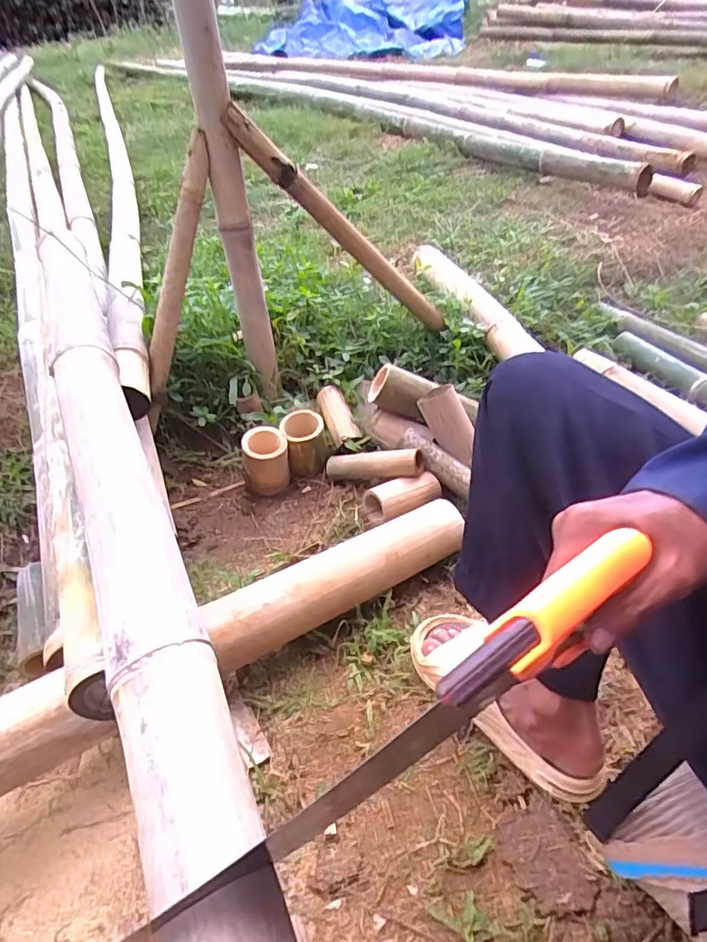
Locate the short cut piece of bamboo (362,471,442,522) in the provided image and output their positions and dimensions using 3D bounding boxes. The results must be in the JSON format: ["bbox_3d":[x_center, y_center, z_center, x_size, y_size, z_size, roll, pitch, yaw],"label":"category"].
[{"bbox_3d":[0.087,0.043,0.892,0.133,0.045,0.058,-18,45,-15],"label":"short cut piece of bamboo"}]

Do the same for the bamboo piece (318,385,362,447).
[{"bbox_3d":[-0.032,-0.107,1.046,0.061,0.063,0.143,-18,62,-14],"label":"bamboo piece"}]

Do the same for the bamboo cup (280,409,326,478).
[{"bbox_3d":[-0.092,-0.053,0.990,0.079,0.096,0.093,-9,43,-5],"label":"bamboo cup"}]

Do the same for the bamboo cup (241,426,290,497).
[{"bbox_3d":[-0.158,-0.015,0.942,0.086,0.114,0.071,-8,43,-4],"label":"bamboo cup"}]

